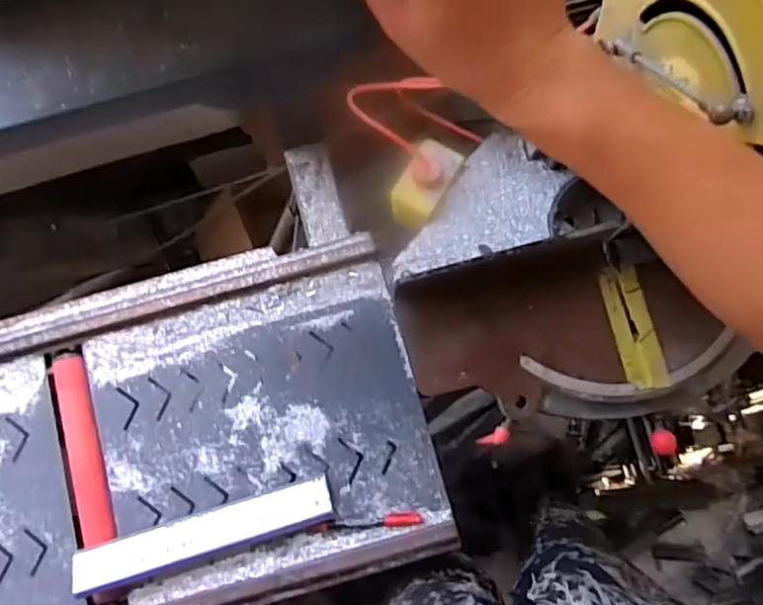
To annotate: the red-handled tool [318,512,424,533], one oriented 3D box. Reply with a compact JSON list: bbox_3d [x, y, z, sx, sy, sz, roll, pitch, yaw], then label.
[{"bbox_3d":[-0.013,0.265,0.738,0.125,0.010,0.016,-6,79,0],"label":"red-handled tool"}]

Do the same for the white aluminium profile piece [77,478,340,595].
[{"bbox_3d":[-0.212,0.281,0.736,0.311,0.029,0.052,-17,79,-2],"label":"white aluminium profile piece"}]

